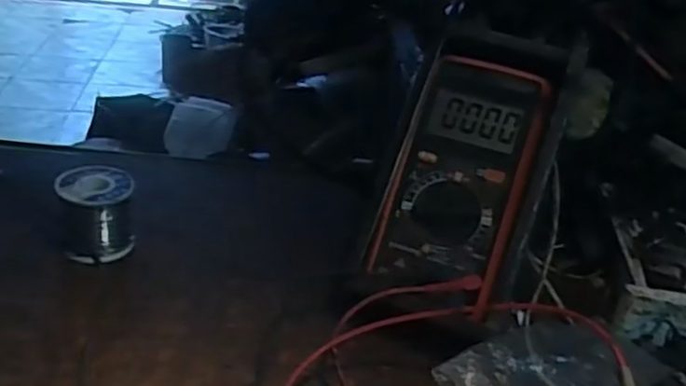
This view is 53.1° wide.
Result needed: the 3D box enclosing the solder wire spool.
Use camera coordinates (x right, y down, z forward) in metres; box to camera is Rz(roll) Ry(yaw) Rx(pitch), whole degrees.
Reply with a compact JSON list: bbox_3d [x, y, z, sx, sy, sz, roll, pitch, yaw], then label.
[{"bbox_3d":[-0.174,0.013,0.487,0.048,0.048,0.051,-2,30,-16],"label":"solder wire spool"}]

